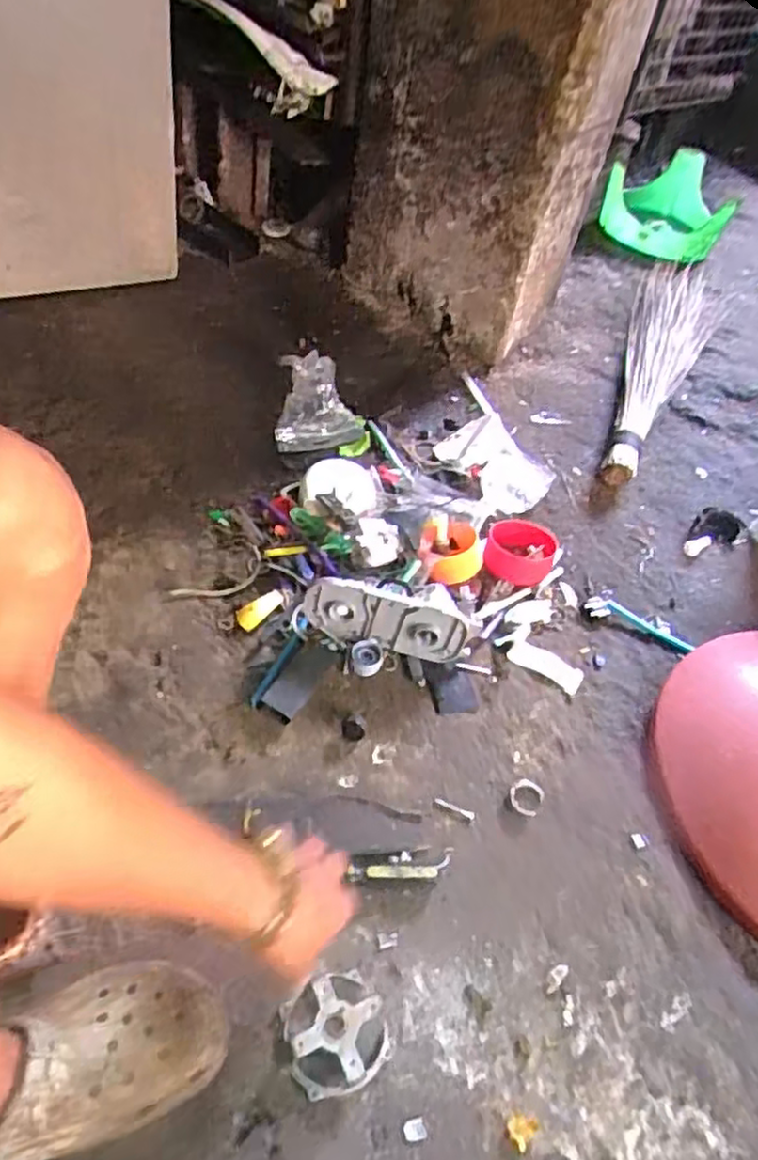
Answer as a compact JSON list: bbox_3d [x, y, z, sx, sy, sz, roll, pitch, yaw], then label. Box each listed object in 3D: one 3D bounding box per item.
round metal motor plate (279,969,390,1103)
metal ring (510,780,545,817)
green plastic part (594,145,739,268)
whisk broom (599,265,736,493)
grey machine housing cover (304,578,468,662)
[{"bbox_3d":[-0.036,0.375,0.597,0.082,0.032,0.083,5,51,-6],"label":"round metal motor plate"},{"bbox_3d":[0.154,0.228,0.755,0.034,0.004,0.038,26,51,11],"label":"metal ring"},{"bbox_3d":[0.576,-0.754,1.435,0.244,0.104,0.285,12,54,5],"label":"green plastic part"},{"bbox_3d":[0.450,-0.369,1.214,0.154,0.051,0.588,27,52,12],"label":"whisk broom"},{"bbox_3d":[0.008,0.041,0.838,0.188,0.091,0.053,9,49,0],"label":"grey machine housing cover"}]

